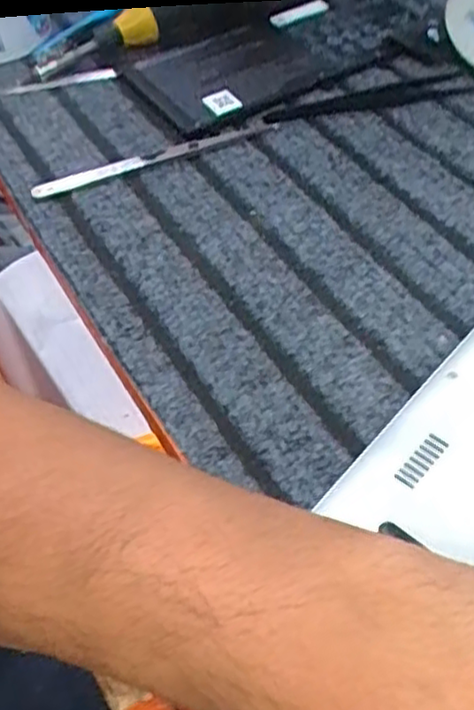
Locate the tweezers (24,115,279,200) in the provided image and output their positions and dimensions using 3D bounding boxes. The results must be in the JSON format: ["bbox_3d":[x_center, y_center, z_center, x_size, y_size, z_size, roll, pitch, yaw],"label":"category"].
[{"bbox_3d":[-0.042,-0.104,0.368,0.131,0.006,0.012,-21,54,-12],"label":"tweezers"}]

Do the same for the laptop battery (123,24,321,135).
[{"bbox_3d":[-0.006,-0.161,0.407,0.098,0.010,0.075,-24,55,-15],"label":"laptop battery"}]

